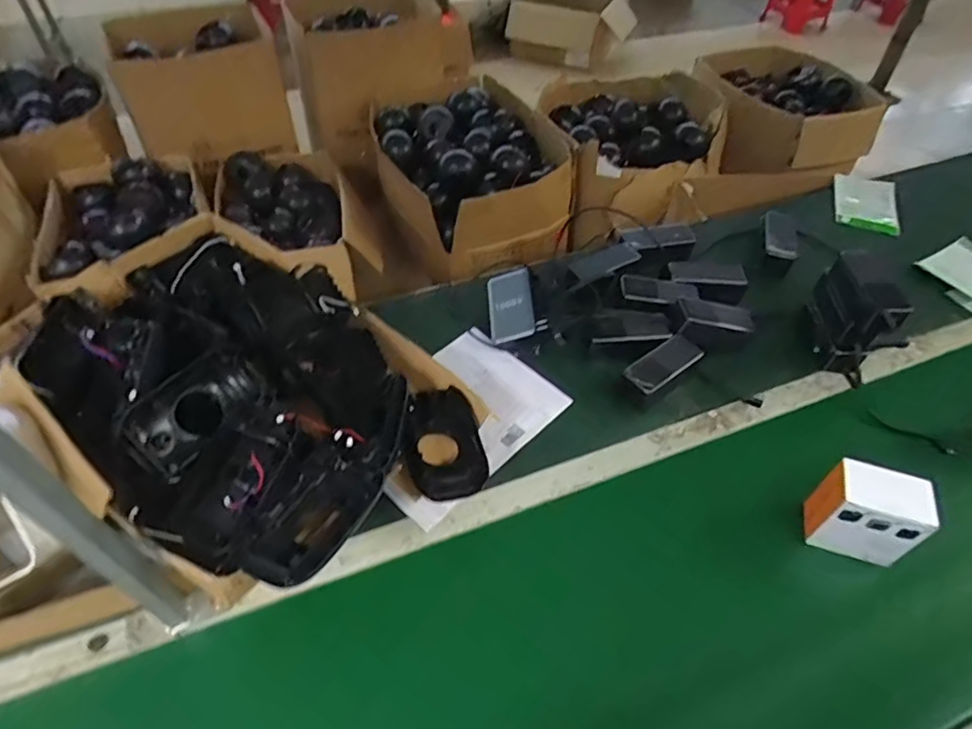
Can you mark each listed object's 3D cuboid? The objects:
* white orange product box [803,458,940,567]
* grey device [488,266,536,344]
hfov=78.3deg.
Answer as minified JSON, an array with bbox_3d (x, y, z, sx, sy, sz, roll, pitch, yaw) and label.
[{"bbox_3d":[0.465,0.184,0.738,0.115,0.112,0.071,16,50,13],"label":"white orange product box"},{"bbox_3d":[0.039,-0.093,0.952,0.073,0.015,0.119,-10,70,15],"label":"grey device"}]

